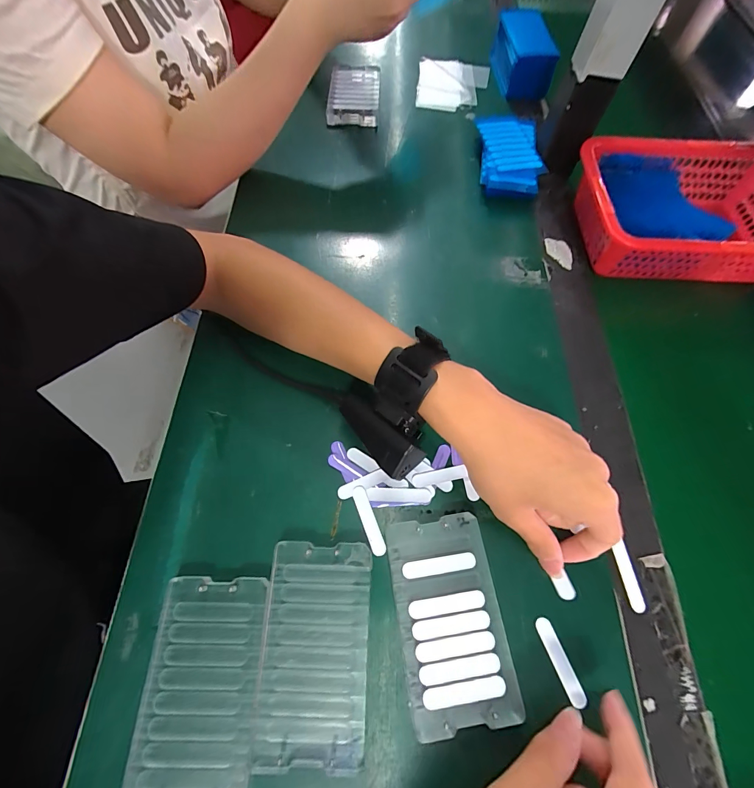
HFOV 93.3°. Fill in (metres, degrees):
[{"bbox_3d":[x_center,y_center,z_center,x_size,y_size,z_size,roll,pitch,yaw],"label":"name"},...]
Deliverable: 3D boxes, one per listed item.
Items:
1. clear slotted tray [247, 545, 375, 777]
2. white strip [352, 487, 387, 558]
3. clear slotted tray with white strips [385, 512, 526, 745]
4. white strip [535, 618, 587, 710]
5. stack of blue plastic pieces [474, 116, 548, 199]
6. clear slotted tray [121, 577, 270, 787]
[{"bbox_3d":[-0.040,0.164,0.231,0.066,0.009,0.121,3,69,-2],"label":"clear slotted tray"},{"bbox_3d":[-0.006,0.095,0.269,0.011,0.005,0.051,-19,71,-11],"label":"white strip"},{"bbox_3d":[0.048,0.148,0.241,0.067,0.011,0.120,-7,69,-6],"label":"clear slotted tray with white strips"},{"bbox_3d":[0.122,0.176,0.235,0.011,0.004,0.050,-18,71,-10],"label":"white strip"},{"bbox_3d":[0.155,-0.282,0.423,0.066,0.026,0.126,5,69,-2],"label":"stack of blue plastic pieces"},{"bbox_3d":[-0.109,0.184,0.221,0.068,0.006,0.121,2,66,-1],"label":"clear slotted tray"}]

